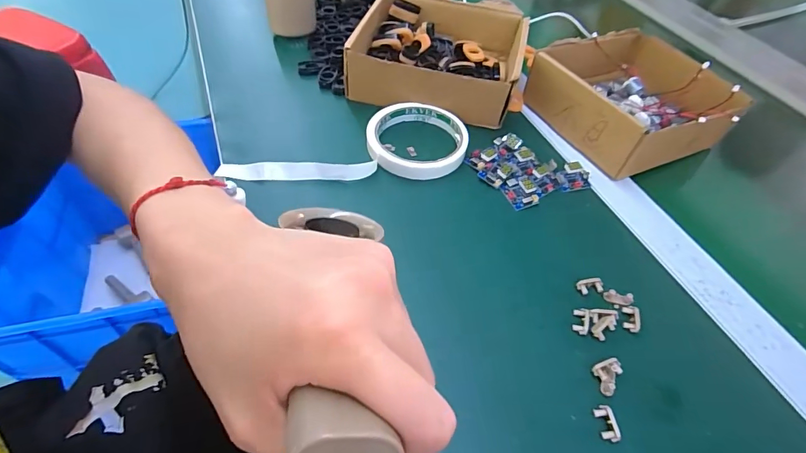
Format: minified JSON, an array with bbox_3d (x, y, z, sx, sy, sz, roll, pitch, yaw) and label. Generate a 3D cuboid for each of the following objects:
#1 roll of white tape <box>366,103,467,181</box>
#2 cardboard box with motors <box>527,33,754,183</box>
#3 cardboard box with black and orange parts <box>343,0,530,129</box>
[{"bbox_3d":[0.014,-0.081,0.386,0.090,0.020,0.089,3,51,-3],"label":"roll of white tape"},{"bbox_3d":[0.232,-0.135,0.416,0.176,0.049,0.150,-19,56,-19],"label":"cardboard box with motors"},{"bbox_3d":[0.042,-0.184,0.442,0.171,0.054,0.156,14,52,6],"label":"cardboard box with black and orange parts"}]

